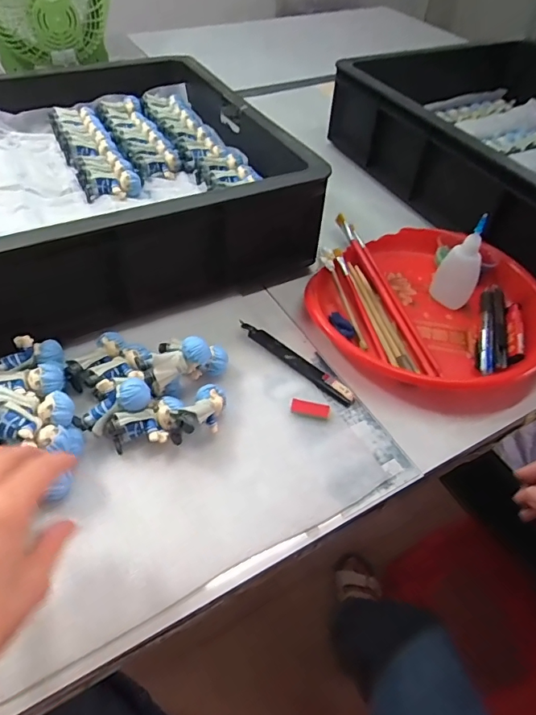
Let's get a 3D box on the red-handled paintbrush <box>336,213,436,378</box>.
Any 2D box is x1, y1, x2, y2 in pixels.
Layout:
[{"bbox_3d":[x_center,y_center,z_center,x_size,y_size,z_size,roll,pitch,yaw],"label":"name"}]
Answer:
[{"bbox_3d":[0.127,-0.083,0.527,0.014,0.016,0.256,-10,50,-12],"label":"red-handled paintbrush"}]

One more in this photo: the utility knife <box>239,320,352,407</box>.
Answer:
[{"bbox_3d":[0.025,0.003,0.456,0.134,0.011,0.017,34,55,23],"label":"utility knife"}]

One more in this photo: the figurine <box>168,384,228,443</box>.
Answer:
[{"bbox_3d":[-0.057,0.046,0.391,0.029,0.029,0.059,27,39,19],"label":"figurine"}]

